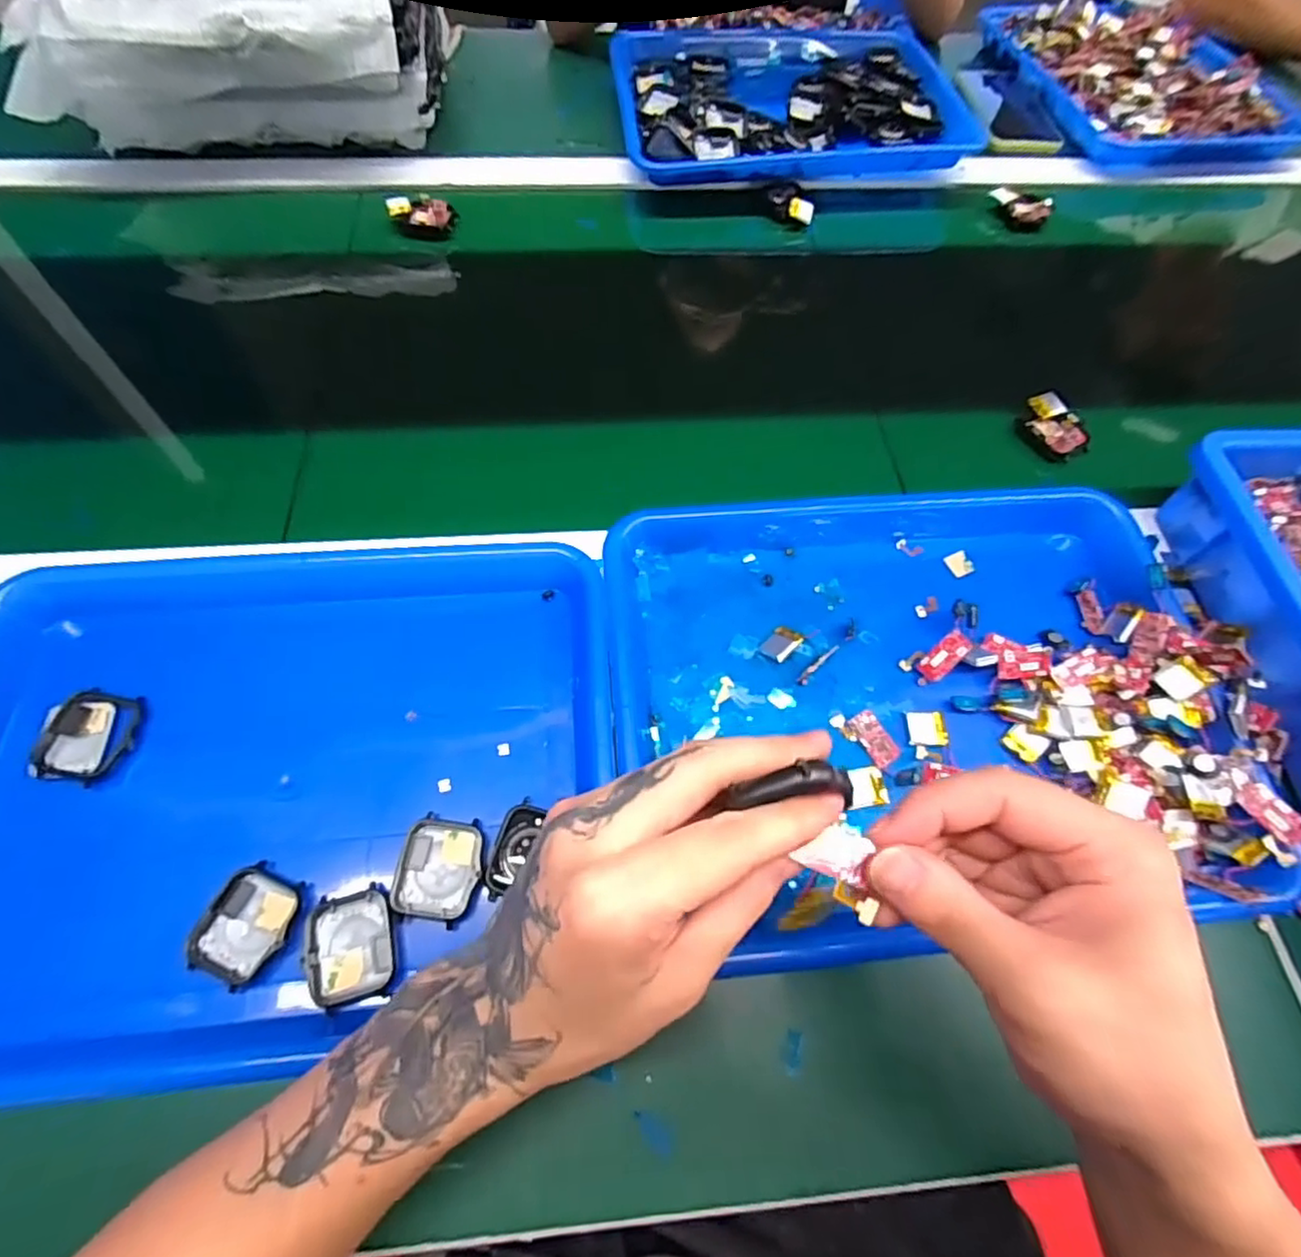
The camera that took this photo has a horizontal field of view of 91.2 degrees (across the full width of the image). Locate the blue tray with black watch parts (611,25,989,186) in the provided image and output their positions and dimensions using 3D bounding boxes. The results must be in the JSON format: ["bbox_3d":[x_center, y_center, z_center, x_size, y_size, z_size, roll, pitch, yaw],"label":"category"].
[{"bbox_3d":[0.129,-0.521,0.623,0.322,0.034,0.234,-7,64,-6],"label":"blue tray with black watch parts"}]

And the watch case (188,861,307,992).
[{"bbox_3d":[-0.184,0.136,0.293,0.037,0.011,0.047,18,64,6],"label":"watch case"}]

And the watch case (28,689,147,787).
[{"bbox_3d":[-0.291,0.055,0.329,0.040,0.011,0.046,6,63,0],"label":"watch case"}]

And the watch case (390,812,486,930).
[{"bbox_3d":[-0.101,0.115,0.307,0.038,0.008,0.045,11,63,2],"label":"watch case"}]

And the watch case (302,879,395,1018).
[{"bbox_3d":[-0.136,0.146,0.290,0.037,0.007,0.047,-11,65,-9],"label":"watch case"}]

